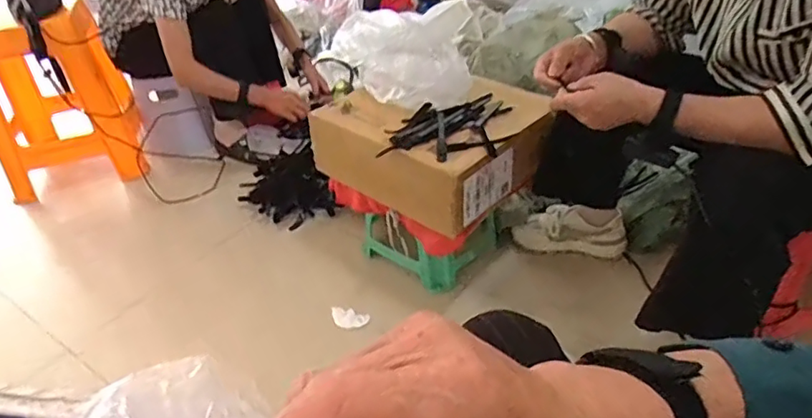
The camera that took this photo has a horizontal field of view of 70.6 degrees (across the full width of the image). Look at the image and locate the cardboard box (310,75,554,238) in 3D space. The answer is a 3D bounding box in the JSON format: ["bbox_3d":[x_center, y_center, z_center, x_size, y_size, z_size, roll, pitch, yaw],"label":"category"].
[{"bbox_3d":[0.046,-0.138,1.178,0.388,0.161,0.329,19,43,31],"label":"cardboard box"}]

